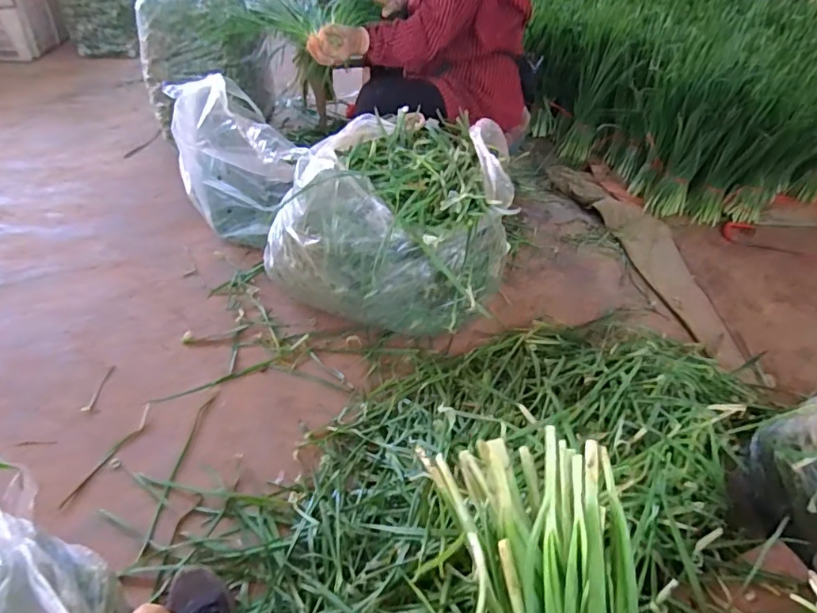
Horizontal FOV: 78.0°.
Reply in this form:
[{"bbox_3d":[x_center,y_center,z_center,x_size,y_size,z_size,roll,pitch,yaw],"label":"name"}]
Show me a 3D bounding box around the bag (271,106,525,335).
[{"bbox_3d":[-0.058,-0.173,1.113,0.536,0.361,0.372,6,43,2],"label":"bag"}]

